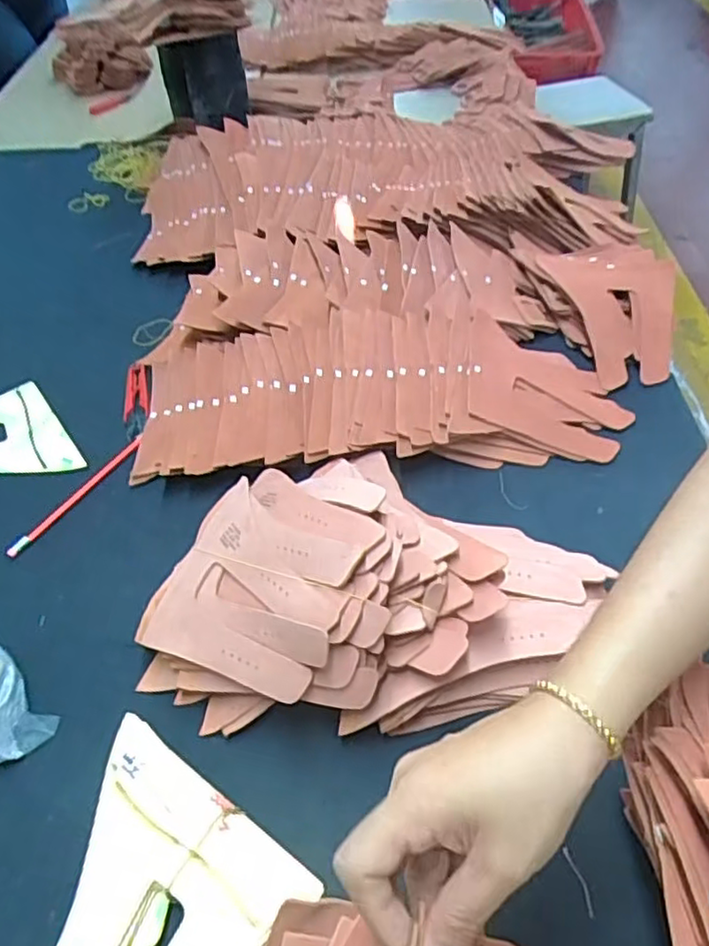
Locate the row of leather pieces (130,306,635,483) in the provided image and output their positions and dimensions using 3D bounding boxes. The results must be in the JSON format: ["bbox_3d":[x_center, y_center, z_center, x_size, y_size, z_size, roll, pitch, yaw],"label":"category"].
[{"bbox_3d":[0.019,-0.083,0.654,0.461,0.059,0.176,-4,50,0],"label":"row of leather pieces"}]

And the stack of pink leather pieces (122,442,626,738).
[{"bbox_3d":[0.003,0.062,0.488,0.323,0.120,0.216,-12,50,-8],"label":"stack of pink leather pieces"}]

